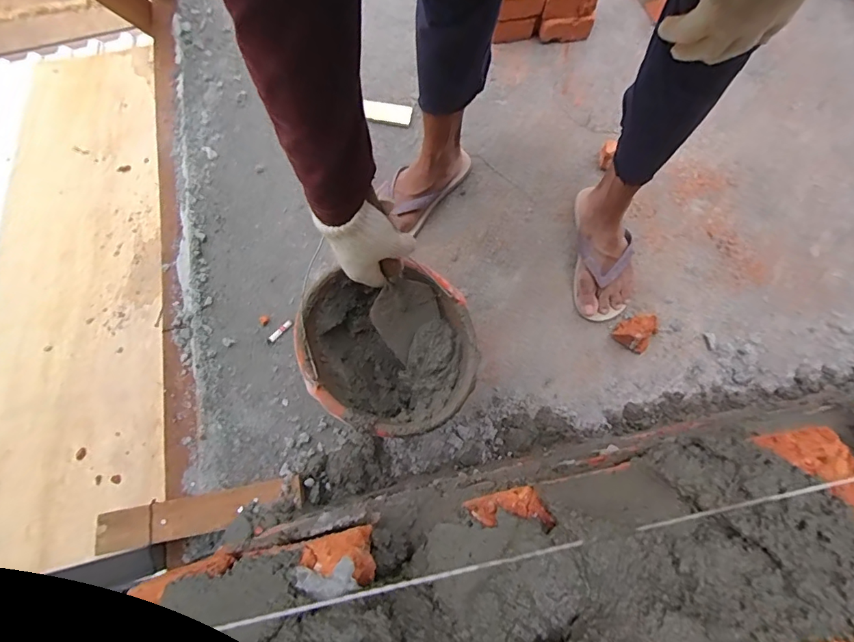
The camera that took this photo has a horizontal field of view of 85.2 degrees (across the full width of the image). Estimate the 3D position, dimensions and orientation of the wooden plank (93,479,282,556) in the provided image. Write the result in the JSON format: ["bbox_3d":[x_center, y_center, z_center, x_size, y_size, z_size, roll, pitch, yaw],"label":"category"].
[{"bbox_3d":[-0.336,0.276,0.663,0.249,0.016,0.056,-10,59,-9],"label":"wooden plank"}]

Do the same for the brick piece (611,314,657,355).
[{"bbox_3d":[0.346,0.016,0.760,0.061,0.048,0.060,33,75,10],"label":"brick piece"}]

